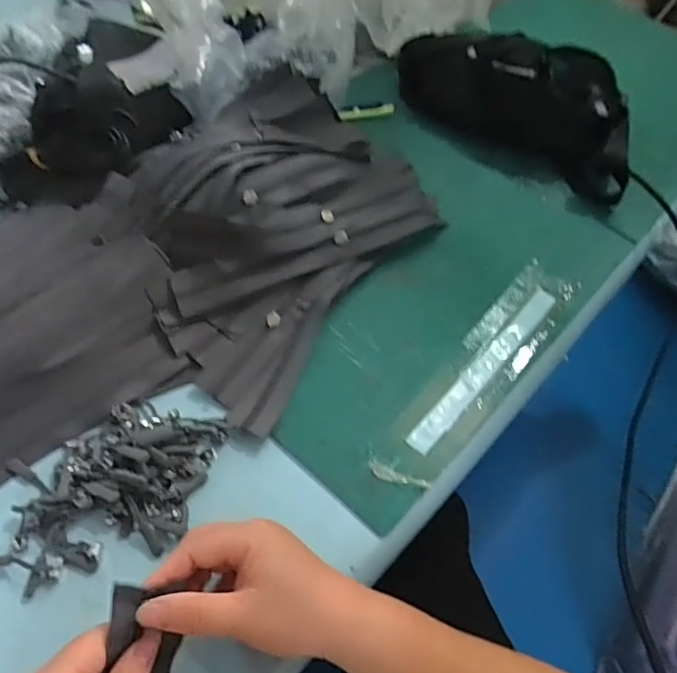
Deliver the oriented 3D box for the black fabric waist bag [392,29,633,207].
[{"bbox_3d":[0.220,-0.282,0.659,0.312,0.087,0.121,37,60,18],"label":"black fabric waist bag"}]

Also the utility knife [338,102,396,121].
[{"bbox_3d":[0.035,-0.275,0.673,0.073,0.012,0.020,-12,59,-14],"label":"utility knife"}]

